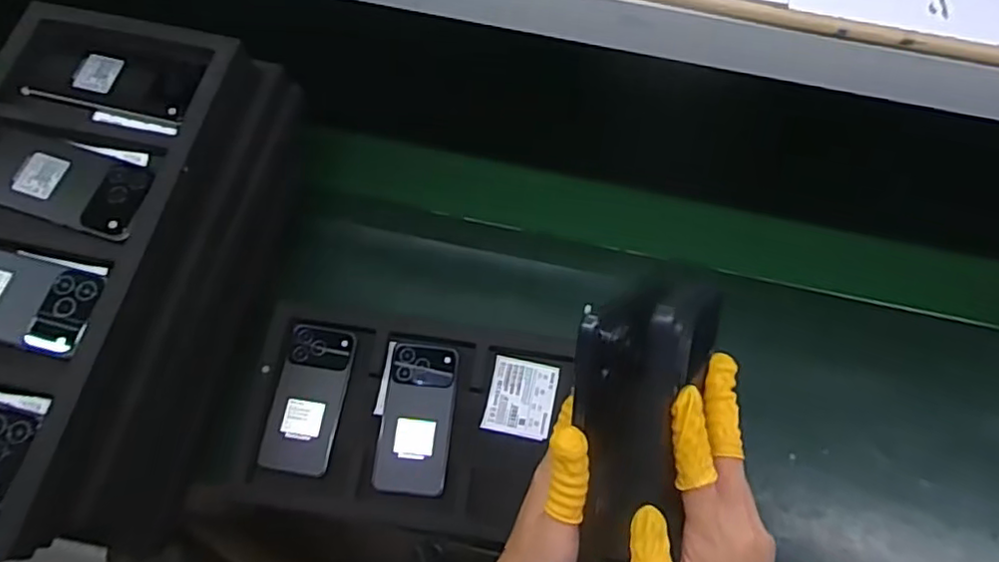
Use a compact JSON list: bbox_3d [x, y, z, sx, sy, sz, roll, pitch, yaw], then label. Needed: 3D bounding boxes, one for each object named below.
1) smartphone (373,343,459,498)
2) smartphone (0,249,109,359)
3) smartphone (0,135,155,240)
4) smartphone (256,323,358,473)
[{"bbox_3d":[-0.089,0.147,0.698,0.075,0.008,0.158,5,67,0],"label":"smartphone"},{"bbox_3d":[-0.407,0.012,0.534,0.154,0.013,0.074,15,68,4],"label":"smartphone"},{"bbox_3d":[-0.387,-0.088,0.577,0.157,0.014,0.074,16,68,5],"label":"smartphone"},{"bbox_3d":[-0.203,0.126,0.693,0.070,0.017,0.154,8,67,1],"label":"smartphone"}]

